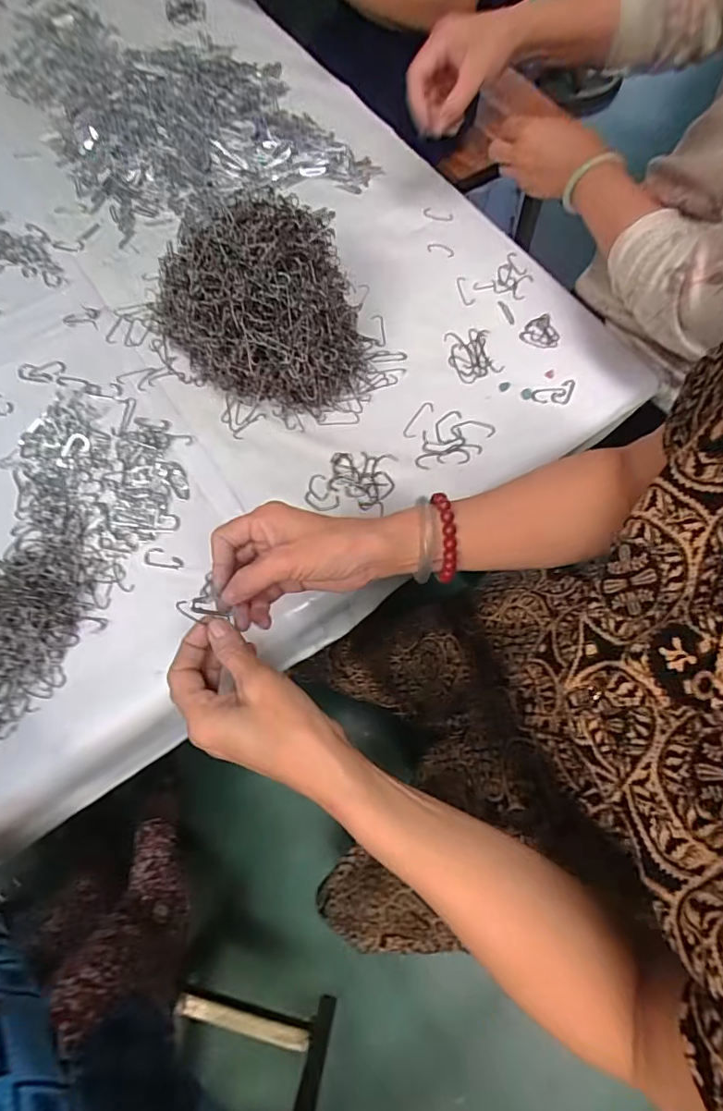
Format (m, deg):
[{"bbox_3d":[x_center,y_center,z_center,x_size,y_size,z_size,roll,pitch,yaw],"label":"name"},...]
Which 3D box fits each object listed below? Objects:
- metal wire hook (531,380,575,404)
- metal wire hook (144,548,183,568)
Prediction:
[{"bbox_3d":[0.207,-0.171,0.554,0.051,0.004,0.023,-17,72,-8],"label":"metal wire hook"},{"bbox_3d":[-0.183,0.002,0.481,0.035,0.004,0.019,4,70,-1],"label":"metal wire hook"}]

